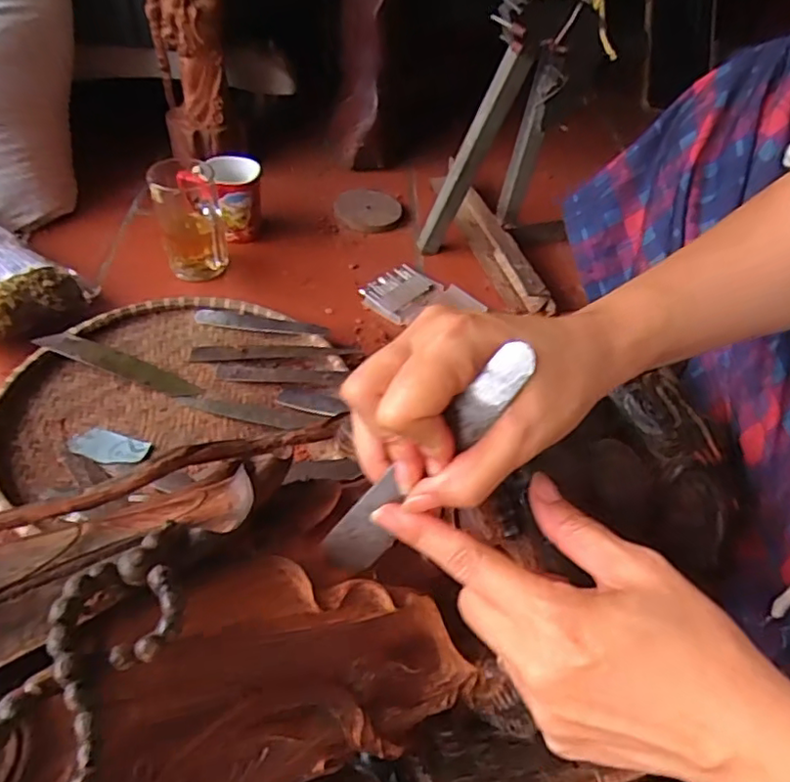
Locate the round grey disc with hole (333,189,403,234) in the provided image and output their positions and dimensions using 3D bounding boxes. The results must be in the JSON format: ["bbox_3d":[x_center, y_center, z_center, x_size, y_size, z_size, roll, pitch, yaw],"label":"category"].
[{"bbox_3d":[-0.041,-0.272,0.907,0.096,0.014,0.106,-20,51,-24],"label":"round grey disc with hole"}]

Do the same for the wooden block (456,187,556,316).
[{"bbox_3d":[0.137,-0.186,0.814,0.032,0.059,0.237,-12,48,-17],"label":"wooden block"}]

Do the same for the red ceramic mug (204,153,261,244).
[{"bbox_3d":[-0.212,-0.257,0.824,0.066,0.093,0.076,-4,46,-10],"label":"red ceramic mug"}]

